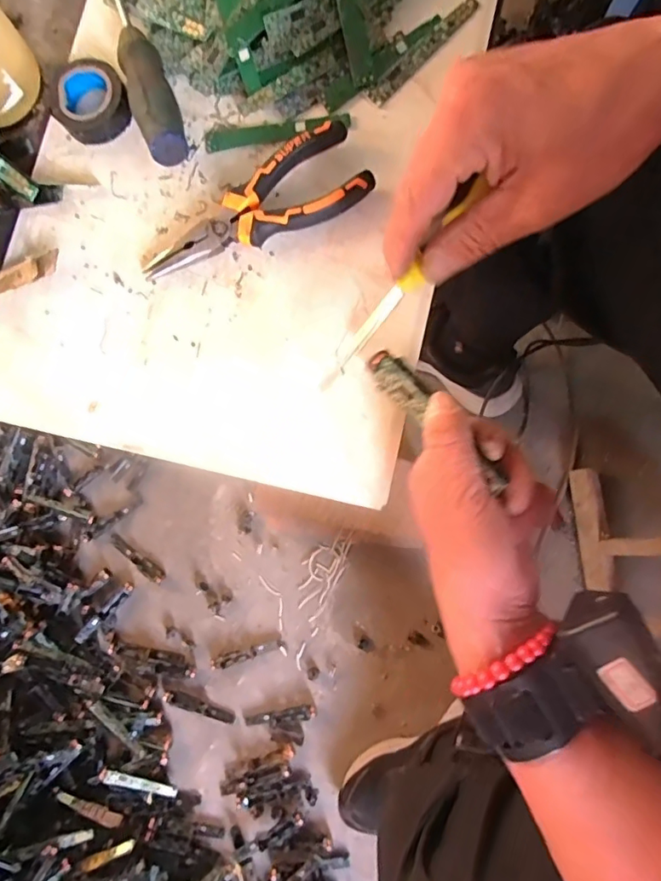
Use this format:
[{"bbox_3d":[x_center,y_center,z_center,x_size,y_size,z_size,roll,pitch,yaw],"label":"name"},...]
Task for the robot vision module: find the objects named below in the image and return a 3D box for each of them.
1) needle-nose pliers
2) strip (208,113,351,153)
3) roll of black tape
[{"bbox_3d":[-0.052,-0.153,0.336,0.152,0.023,0.055,-22,80,3],"label":"needle-nose pliers"},{"bbox_3d":[-0.037,-0.214,0.358,0.100,0.007,0.016,-7,81,5],"label":"strip"},{"bbox_3d":[-0.169,-0.238,0.364,0.051,0.020,0.053,-1,81,6],"label":"roll of black tape"}]

